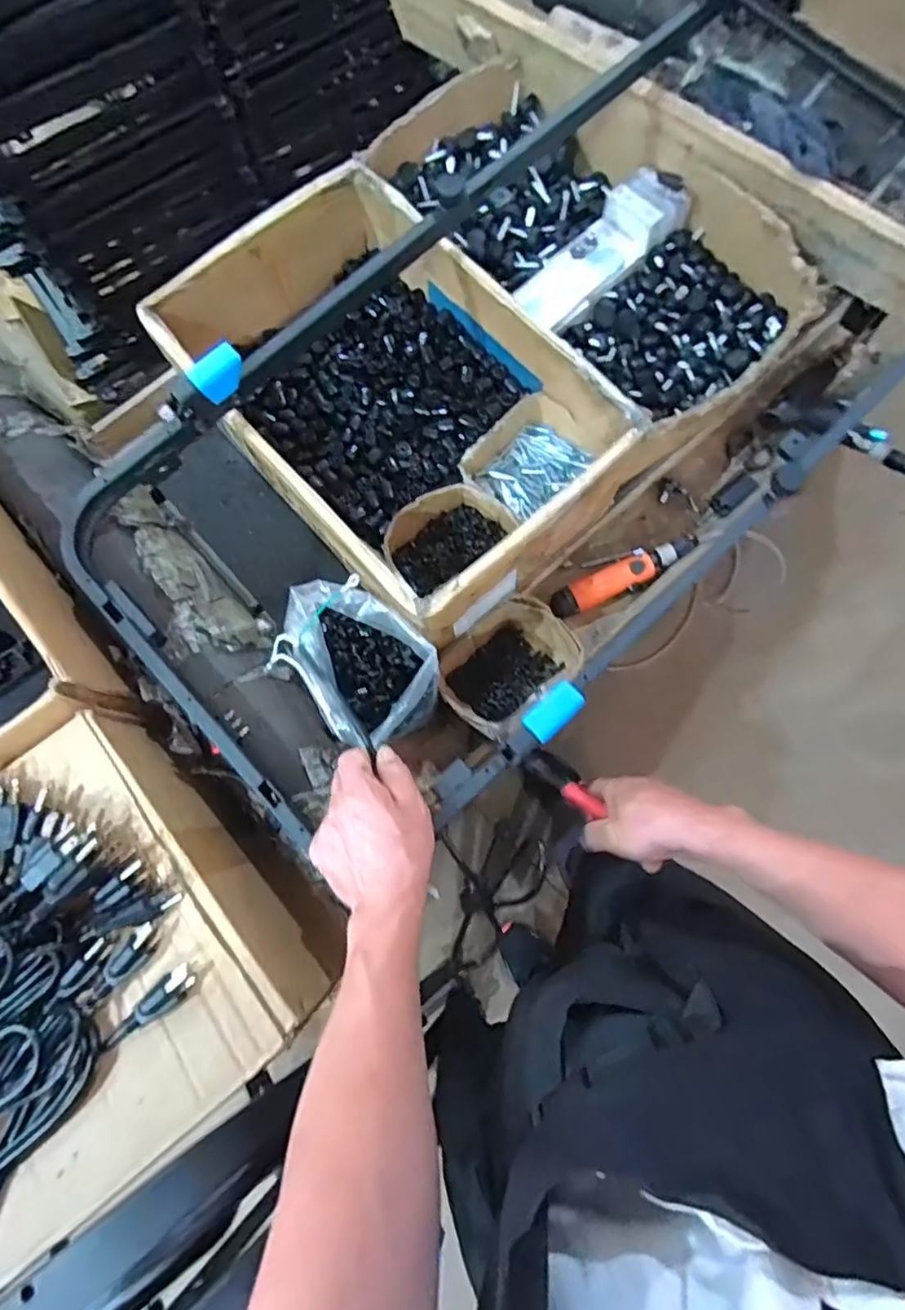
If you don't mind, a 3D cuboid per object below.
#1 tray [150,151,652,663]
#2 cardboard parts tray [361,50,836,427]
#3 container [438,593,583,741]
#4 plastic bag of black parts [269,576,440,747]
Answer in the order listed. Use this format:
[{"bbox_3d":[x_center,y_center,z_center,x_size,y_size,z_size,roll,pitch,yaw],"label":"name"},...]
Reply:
[{"bbox_3d":[-0.066,-0.320,0.773,0.539,0.160,0.392,44,82,10],"label":"tray"},{"bbox_3d":[0.192,-0.584,0.829,0.304,0.109,0.613,-42,80,-7],"label":"cardboard parts tray"},{"bbox_3d":[0.065,0.014,0.766,0.164,0.072,0.126,-32,79,-6],"label":"container"},{"bbox_3d":[-0.107,0.008,0.671,0.183,0.101,0.134,43,82,10],"label":"plastic bag of black parts"}]

